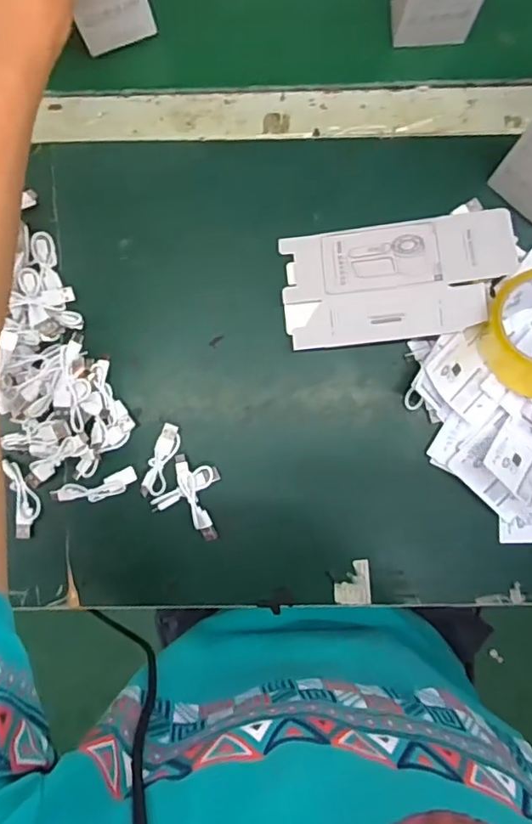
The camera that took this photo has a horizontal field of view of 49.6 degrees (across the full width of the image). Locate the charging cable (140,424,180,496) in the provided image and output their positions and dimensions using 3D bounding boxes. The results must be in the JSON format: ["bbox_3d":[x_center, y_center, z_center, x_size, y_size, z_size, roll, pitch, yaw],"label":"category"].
[{"bbox_3d":[-0.089,0.042,0.491,0.020,0.015,0.062,19,88,1],"label":"charging cable"}]

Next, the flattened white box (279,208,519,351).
[{"bbox_3d":[0.109,-0.110,0.481,0.186,0.008,0.098,-6,82,10],"label":"flattened white box"}]

